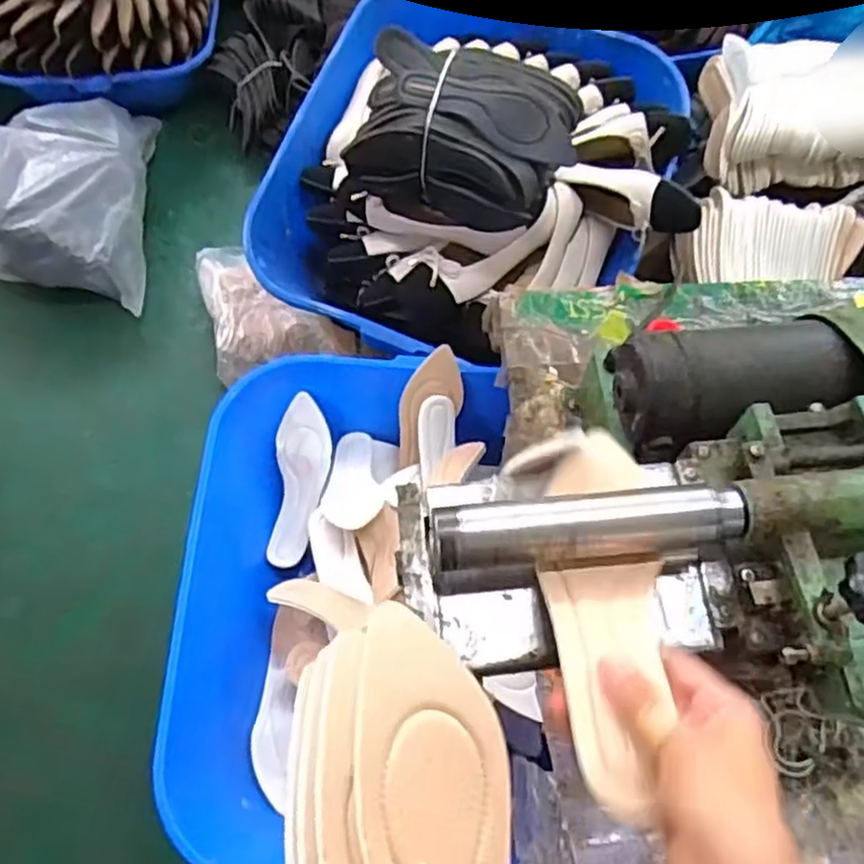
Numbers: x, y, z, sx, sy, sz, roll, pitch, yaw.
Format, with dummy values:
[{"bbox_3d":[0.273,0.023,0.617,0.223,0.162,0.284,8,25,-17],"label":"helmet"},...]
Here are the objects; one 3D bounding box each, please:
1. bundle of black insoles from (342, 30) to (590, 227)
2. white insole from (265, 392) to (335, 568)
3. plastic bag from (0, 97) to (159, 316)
[{"bbox_3d":[0.042,-0.376,0.920,0.269,0.149,0.186,26,68,8],"label":"bundle of black insoles"},{"bbox_3d":[-0.174,0.065,0.947,0.069,0.021,0.219,8,91,0],"label":"white insole"},{"bbox_3d":[-0.971,-0.537,1.506,0.708,0.163,0.501,0,67,-3],"label":"plastic bag"}]

